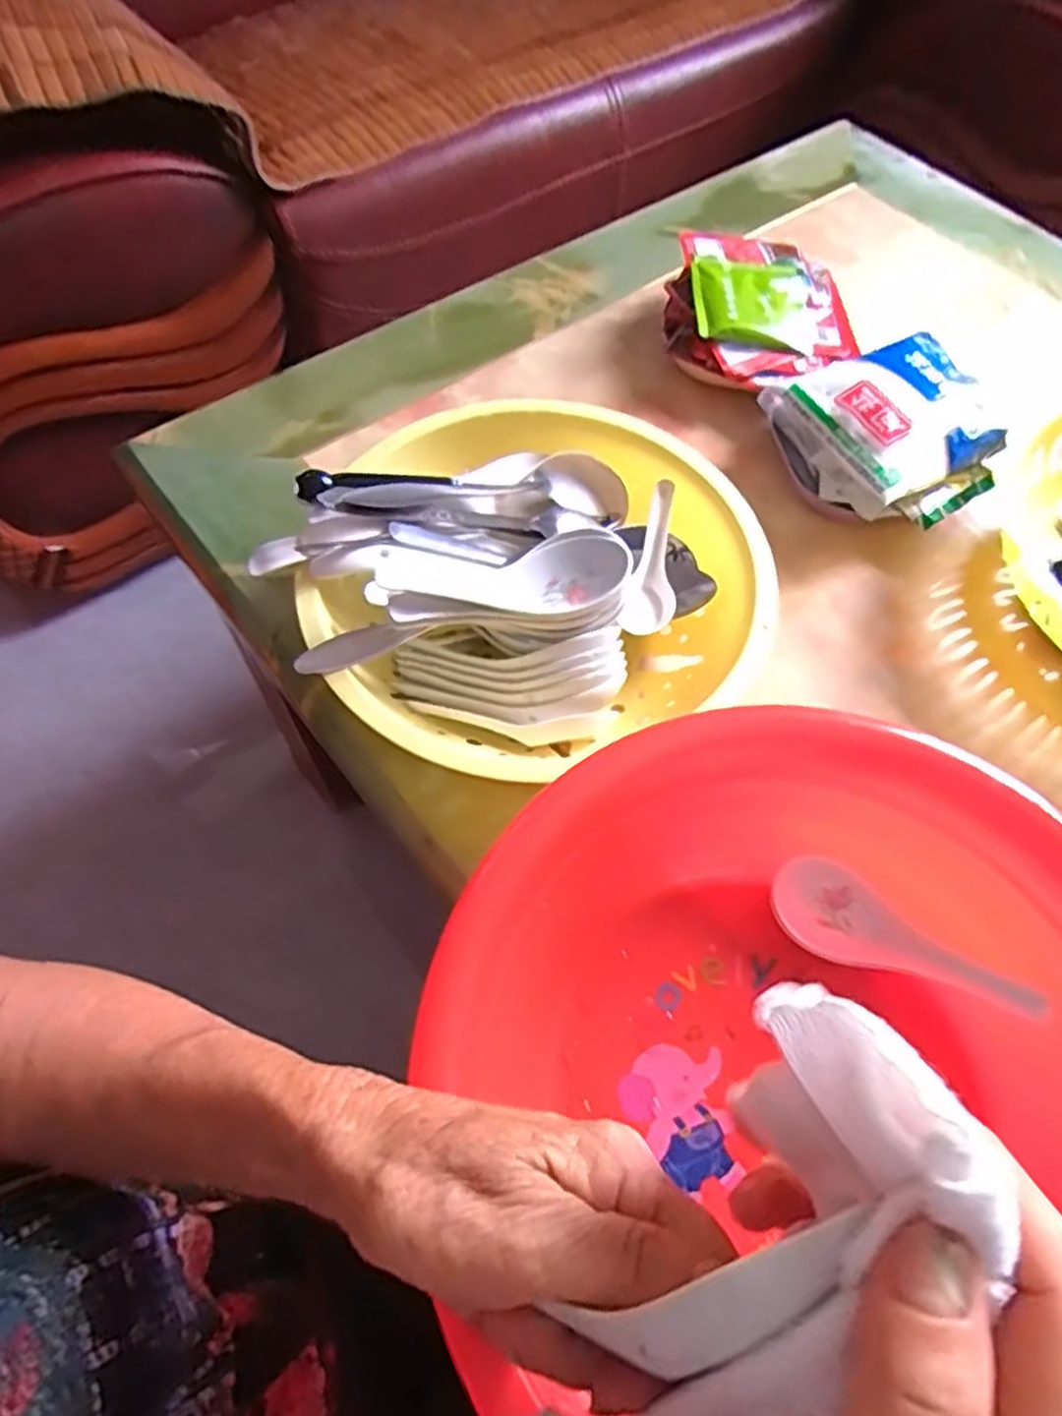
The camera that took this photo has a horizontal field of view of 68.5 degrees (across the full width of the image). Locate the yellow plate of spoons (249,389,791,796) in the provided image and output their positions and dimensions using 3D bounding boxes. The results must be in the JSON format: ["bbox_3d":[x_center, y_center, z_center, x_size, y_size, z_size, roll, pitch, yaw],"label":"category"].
[{"bbox_3d":[0.002,-0.079,0.450,0.253,0.085,0.230,1,61,-2],"label":"yellow plate of spoons"}]

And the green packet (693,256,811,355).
[{"bbox_3d":[0.164,-0.303,0.576,0.090,0.025,0.093,5,61,0],"label":"green packet"}]

